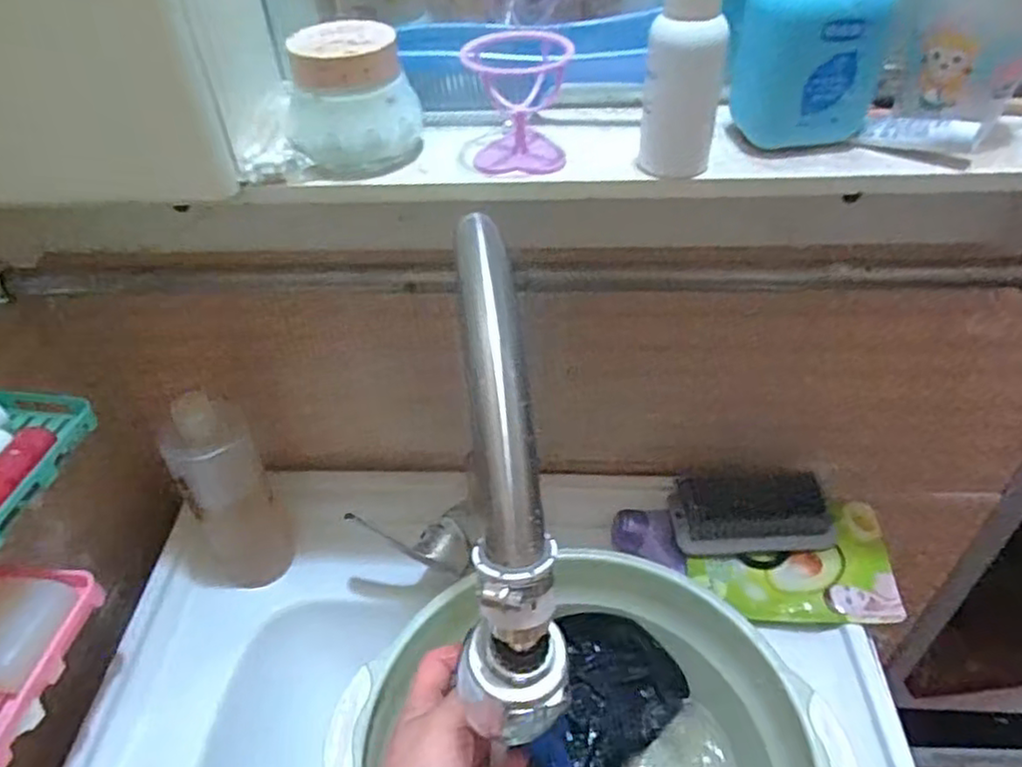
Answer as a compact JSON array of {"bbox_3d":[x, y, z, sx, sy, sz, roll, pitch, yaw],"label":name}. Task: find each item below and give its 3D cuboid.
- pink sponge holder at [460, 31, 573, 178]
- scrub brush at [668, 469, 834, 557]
[{"bbox_3d":[0.004,-0.151,0.376,0.056,0.055,0.054,-1,42,2],"label":"pink sponge holder"},{"bbox_3d":[0.214,0.116,0.616,0.136,0.050,0.059,-3,42,1],"label":"scrub brush"}]

